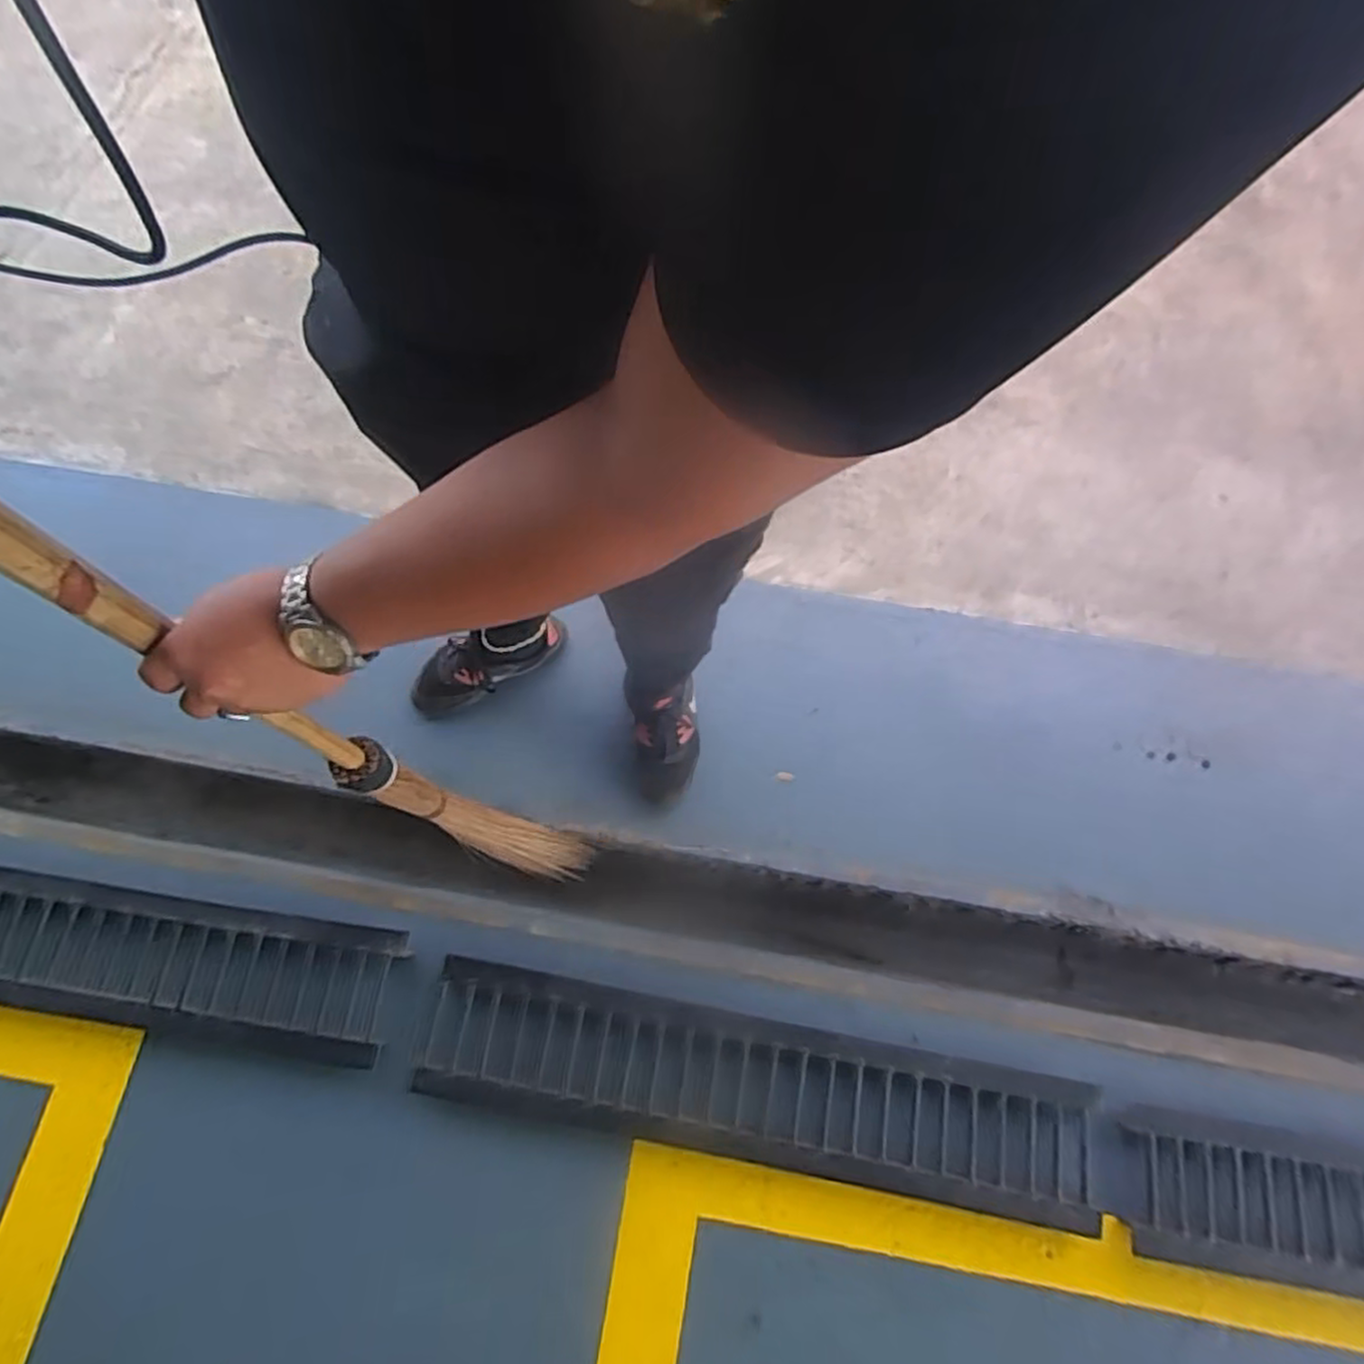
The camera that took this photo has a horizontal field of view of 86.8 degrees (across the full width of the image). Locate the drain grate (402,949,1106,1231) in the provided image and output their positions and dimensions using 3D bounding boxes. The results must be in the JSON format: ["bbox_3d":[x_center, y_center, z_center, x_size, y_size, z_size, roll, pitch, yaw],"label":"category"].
[{"bbox_3d":[0.103,0.590,1.050,0.969,0.055,0.183,11,72,2],"label":"drain grate"}]

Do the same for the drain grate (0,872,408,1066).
[{"bbox_3d":[-0.895,0.410,1.089,0.938,0.057,0.182,10,60,-2],"label":"drain grate"}]

